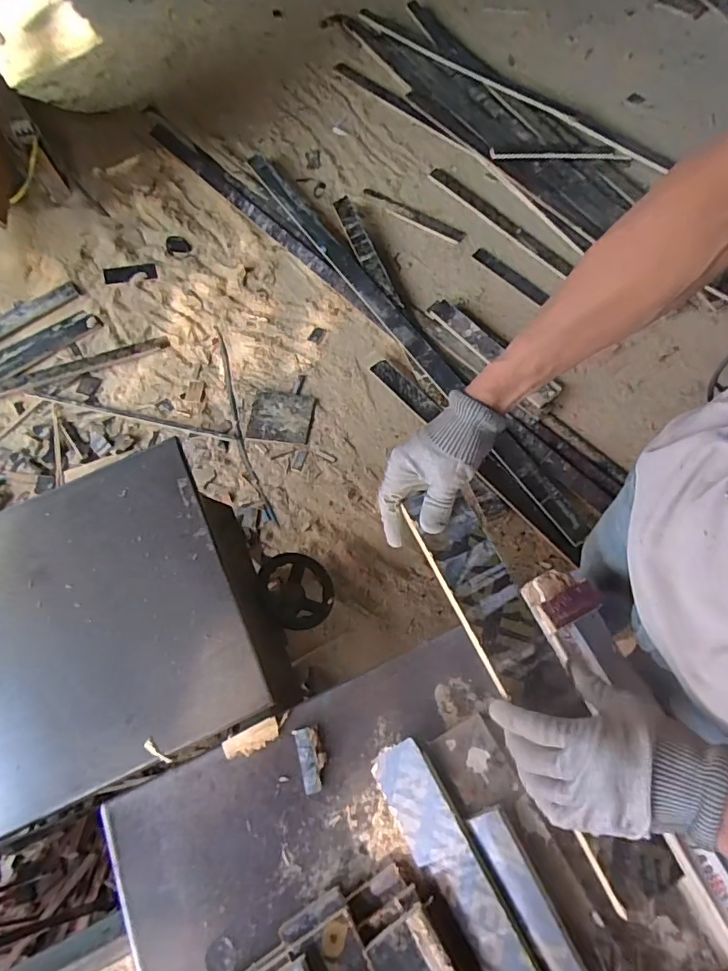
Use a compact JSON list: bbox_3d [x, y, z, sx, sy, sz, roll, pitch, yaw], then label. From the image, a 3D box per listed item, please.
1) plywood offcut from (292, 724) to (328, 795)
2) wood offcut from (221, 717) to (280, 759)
[{"bbox_3d":[-0.056,0.294,0.548,0.028,0.007,0.063,-18,68,-2],"label":"plywood offcut"},{"bbox_3d":[-0.123,0.278,0.556,0.061,0.012,0.025,-27,69,-6],"label":"wood offcut"}]

